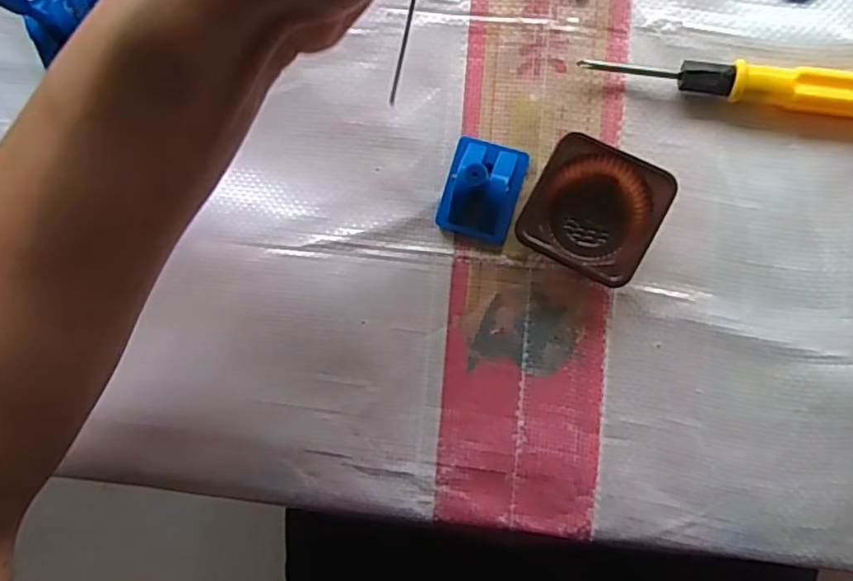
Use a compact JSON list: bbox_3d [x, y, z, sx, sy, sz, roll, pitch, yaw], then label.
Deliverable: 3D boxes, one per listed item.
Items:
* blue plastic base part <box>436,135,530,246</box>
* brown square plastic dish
[{"bbox_3d":[0.026,-0.047,0.298,0.034,0.016,0.044,17,92,6],"label":"blue plastic base part"},{"bbox_3d":[0.074,-0.036,0.286,0.054,0.028,0.056,27,93,6],"label":"brown square plastic dish"}]

